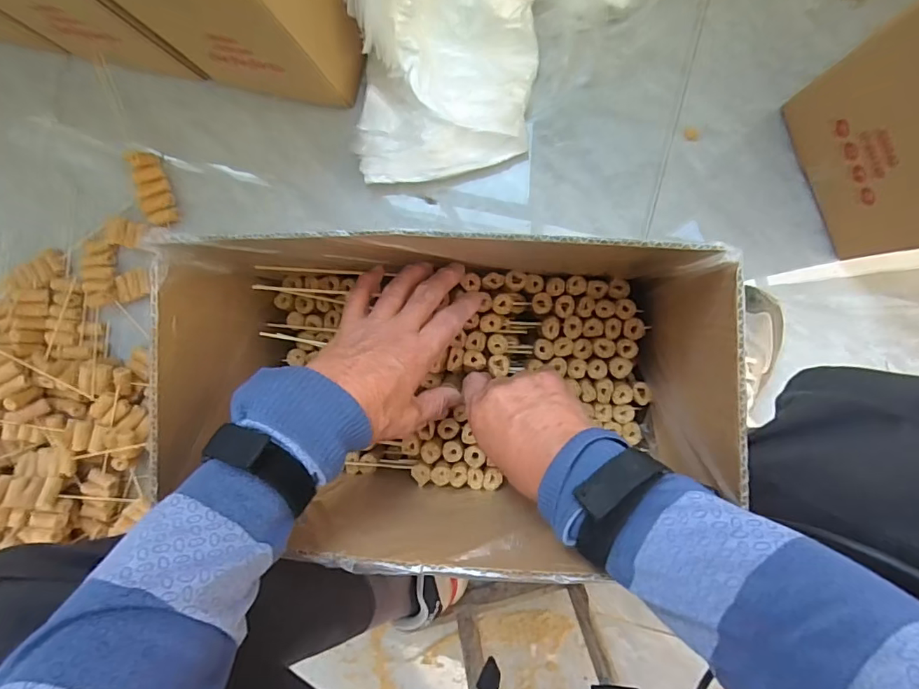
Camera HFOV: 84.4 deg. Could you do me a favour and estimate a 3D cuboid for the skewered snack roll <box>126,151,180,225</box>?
[{"bbox_3d":[-0.395,-0.199,0.652,0.031,0.025,0.090,-3,117,7],"label":"skewered snack roll"}]

